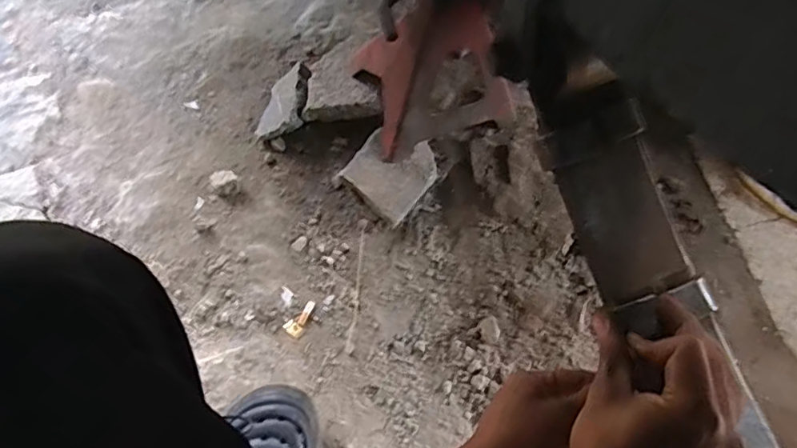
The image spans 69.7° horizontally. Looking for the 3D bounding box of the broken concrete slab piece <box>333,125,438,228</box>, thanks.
[{"bbox_3d":[-0.012,-0.066,0.735,0.107,0.039,0.109,36,75,14],"label":"broken concrete slab piece"}]

